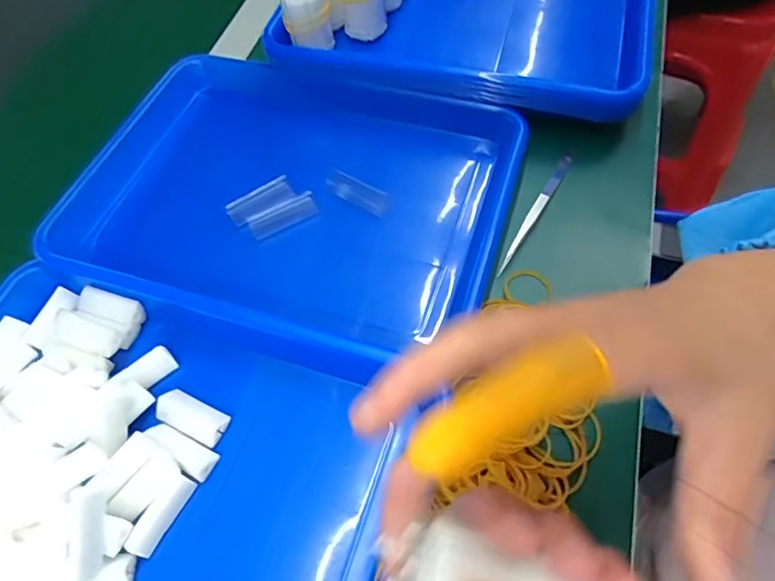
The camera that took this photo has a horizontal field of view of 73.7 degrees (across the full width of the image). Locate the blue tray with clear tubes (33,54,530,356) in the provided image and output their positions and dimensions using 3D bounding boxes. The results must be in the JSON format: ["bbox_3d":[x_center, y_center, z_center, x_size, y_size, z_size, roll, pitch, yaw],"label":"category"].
[{"bbox_3d":[-0.085,-0.078,0.421,0.346,0.050,0.238,16,63,13],"label":"blue tray with clear tubes"}]

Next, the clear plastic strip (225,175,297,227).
[{"bbox_3d":[-0.099,-0.070,0.410,0.053,0.013,0.019,-34,63,-14],"label":"clear plastic strip"}]

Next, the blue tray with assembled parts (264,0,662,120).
[{"bbox_3d":[0.078,-0.277,0.485,0.307,0.089,0.255,12,62,12],"label":"blue tray with assembled parts"}]

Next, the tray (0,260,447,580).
[{"bbox_3d":[-0.148,0.119,0.309,0.326,0.045,0.233,15,61,13],"label":"tray"}]

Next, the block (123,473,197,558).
[{"bbox_3d":[-0.132,0.131,0.302,0.013,0.015,0.045,20,62,16],"label":"block"}]

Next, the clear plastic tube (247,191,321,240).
[{"bbox_3d":[-0.082,-0.059,0.406,0.054,0.008,0.022,-27,62,-10],"label":"clear plastic tube"}]

